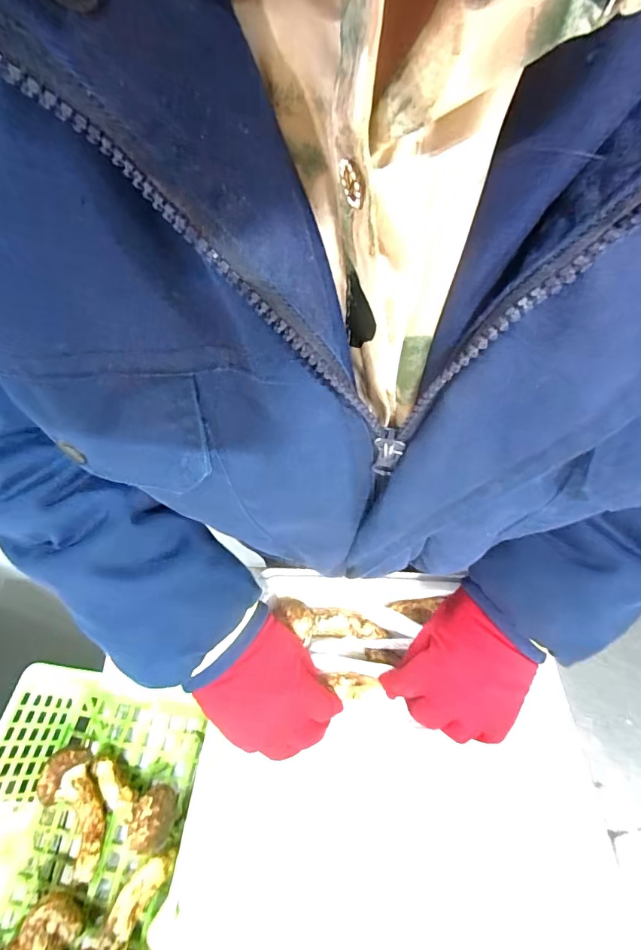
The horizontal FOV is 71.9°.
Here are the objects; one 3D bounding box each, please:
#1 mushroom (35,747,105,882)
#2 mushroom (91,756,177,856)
[{"bbox_3d":[-0.231,0.319,0.420,0.037,0.034,0.110,-23,82,-10],"label":"mushroom"},{"bbox_3d":[-0.180,0.305,0.419,0.100,0.036,0.046,18,63,26],"label":"mushroom"}]

